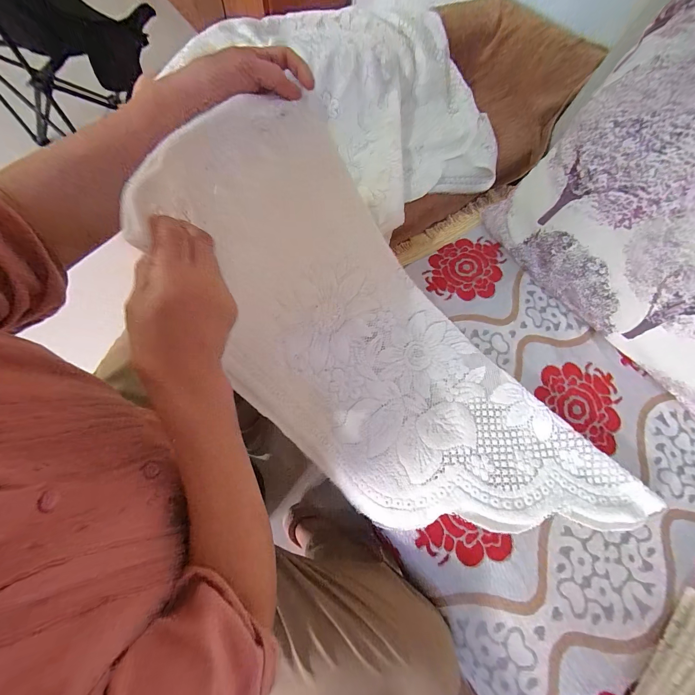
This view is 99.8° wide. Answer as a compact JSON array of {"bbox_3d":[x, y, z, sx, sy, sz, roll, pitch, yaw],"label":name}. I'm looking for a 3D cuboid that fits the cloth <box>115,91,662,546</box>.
[{"bbox_3d":[0.058,0.038,0.395,0.635,0.168,0.288,47,71,-7],"label":"cloth"}]

